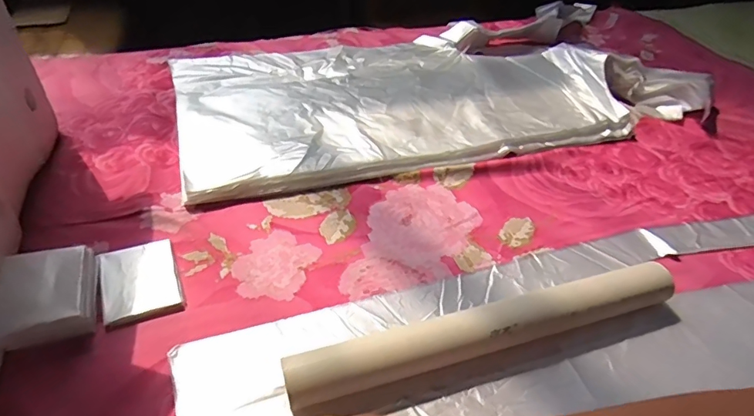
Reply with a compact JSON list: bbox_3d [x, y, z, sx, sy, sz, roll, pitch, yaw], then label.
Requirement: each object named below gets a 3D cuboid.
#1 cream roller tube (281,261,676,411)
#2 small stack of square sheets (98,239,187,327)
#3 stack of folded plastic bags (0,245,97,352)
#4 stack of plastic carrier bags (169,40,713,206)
[{"bbox_3d":[0.101,0.104,0.402,0.355,0.046,0.039,-11,46,-15],"label":"cream roller tube"},{"bbox_3d":[-0.218,0.068,0.436,0.064,0.011,0.081,-15,47,-20],"label":"small stack of square sheets"},{"bbox_3d":[-0.282,0.072,0.403,0.067,0.029,0.081,-13,47,-18],"label":"stack of folded plastic bags"},{"bbox_3d":[0.101,-0.182,0.701,0.754,0.036,0.311,-10,48,-14],"label":"stack of plastic carrier bags"}]

